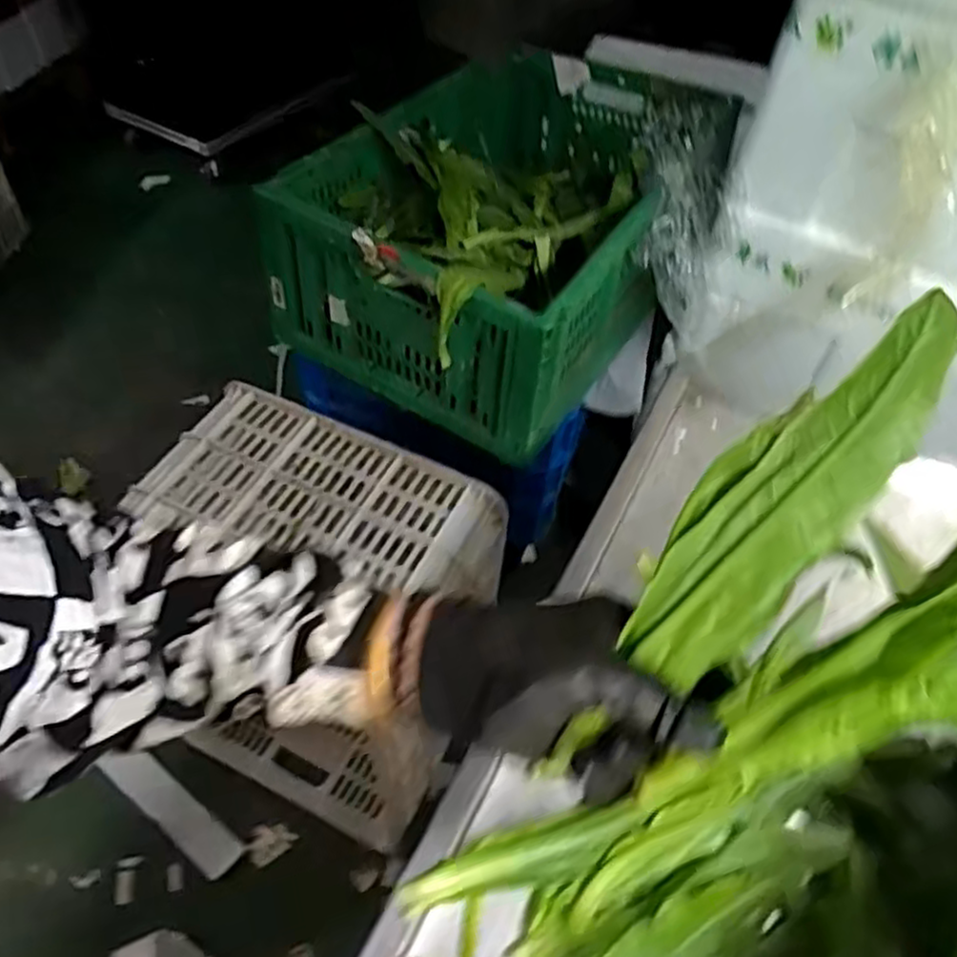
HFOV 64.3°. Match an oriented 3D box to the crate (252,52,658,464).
[{"bbox_3d":[0.047,-0.362,1.048,0.422,0.250,0.604,29,61,14],"label":"crate"}]

